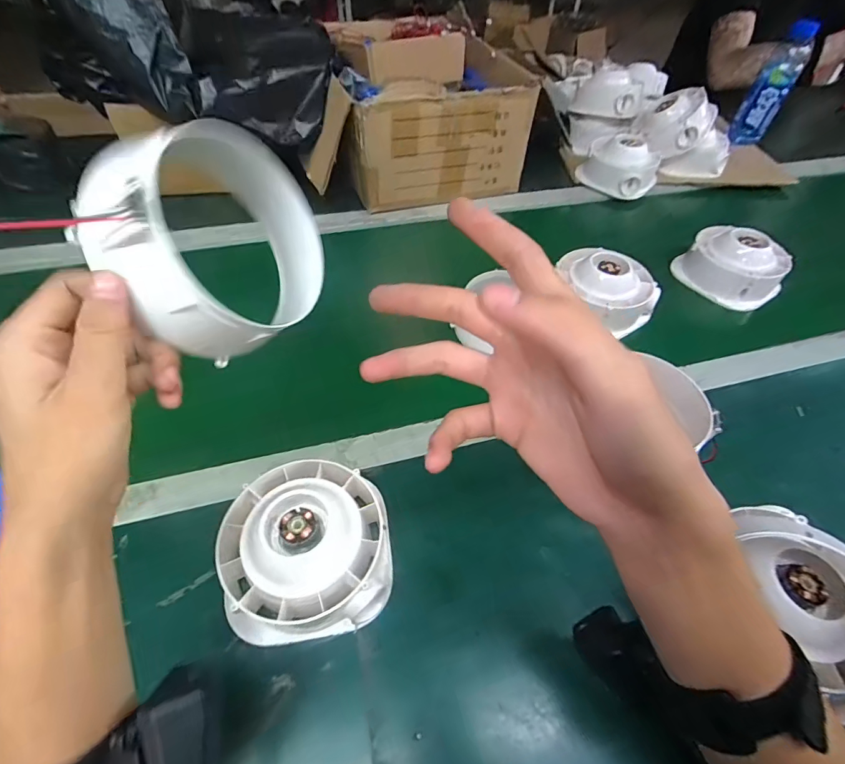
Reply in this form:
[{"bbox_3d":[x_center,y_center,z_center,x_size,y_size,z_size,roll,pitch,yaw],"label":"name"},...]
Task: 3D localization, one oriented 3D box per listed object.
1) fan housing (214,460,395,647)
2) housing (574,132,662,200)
[{"bbox_3d":[-0.094,0.134,0.351,0.130,0.064,0.129,-10,53,-11],"label":"fan housing"},{"bbox_3d":[0.384,-0.422,0.808,0.136,0.072,0.138,30,56,19],"label":"housing"}]

